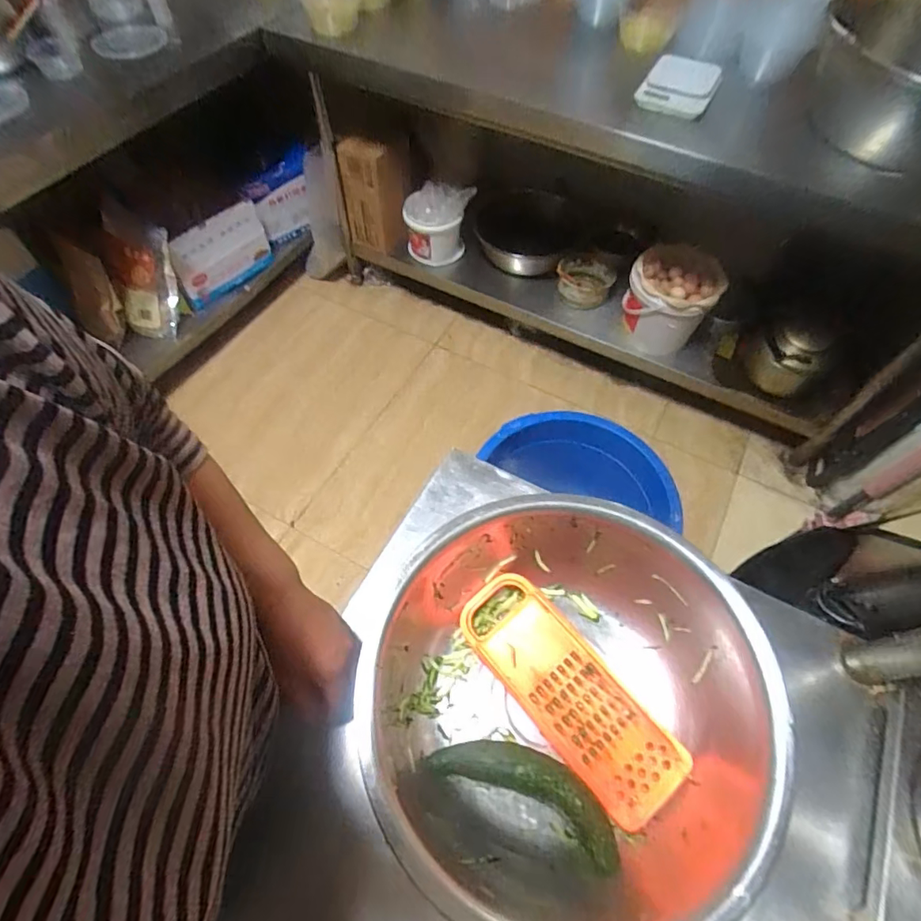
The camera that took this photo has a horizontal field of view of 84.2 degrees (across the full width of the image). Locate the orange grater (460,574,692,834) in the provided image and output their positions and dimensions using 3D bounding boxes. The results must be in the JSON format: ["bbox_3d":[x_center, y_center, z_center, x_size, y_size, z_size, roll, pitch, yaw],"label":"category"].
[{"bbox_3d":[0.099,0.216,0.485,0.087,0.024,0.237,-35,66,-20],"label":"orange grater"}]

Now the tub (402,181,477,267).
[{"bbox_3d":[-0.070,-0.783,1.691,0.207,0.214,0.190,12,59,6],"label":"tub"}]

